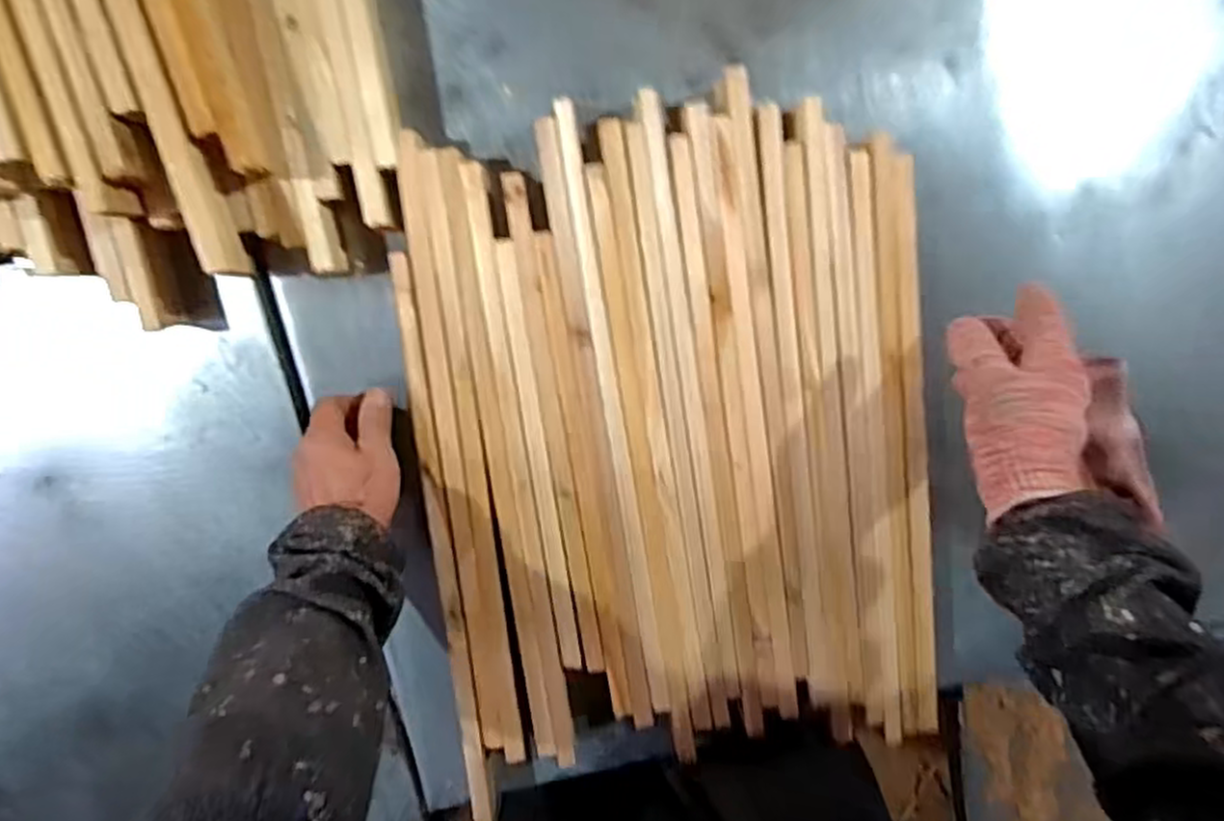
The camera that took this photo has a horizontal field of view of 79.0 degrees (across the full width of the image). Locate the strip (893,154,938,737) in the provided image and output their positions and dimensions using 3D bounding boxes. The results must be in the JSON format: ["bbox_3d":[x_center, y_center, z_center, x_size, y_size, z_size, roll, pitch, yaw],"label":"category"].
[{"bbox_3d":[0.246,0.043,0.604,0.021,0.007,0.475,-6,100,-2],"label":"strip"}]

